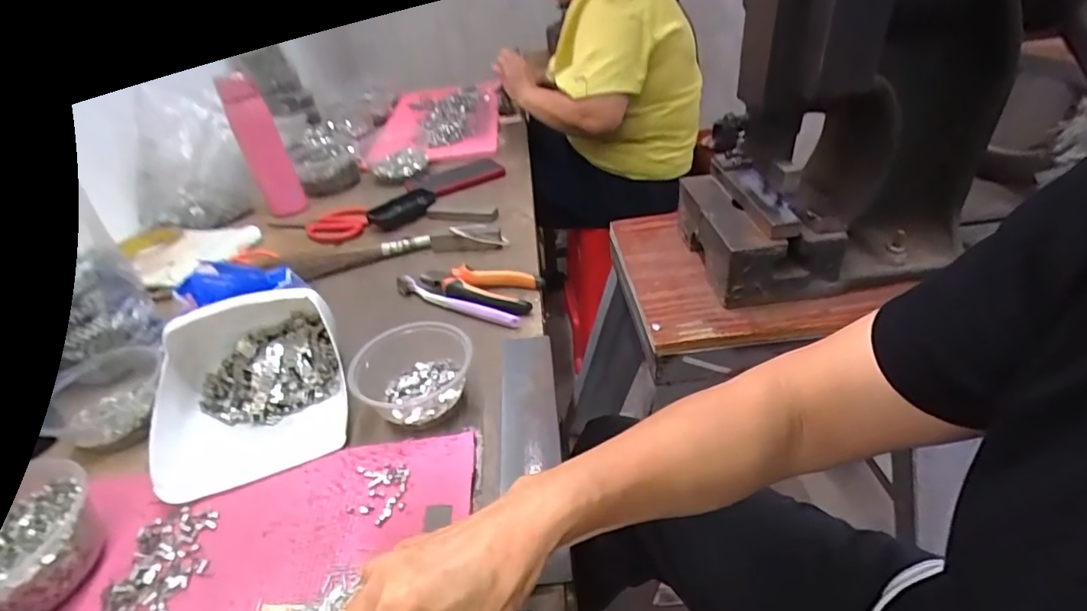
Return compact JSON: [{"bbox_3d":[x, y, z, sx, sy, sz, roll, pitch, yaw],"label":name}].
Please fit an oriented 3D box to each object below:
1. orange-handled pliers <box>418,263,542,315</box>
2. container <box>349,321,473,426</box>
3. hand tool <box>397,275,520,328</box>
[{"bbox_3d":[-0.078,-0.017,0.601,0.144,0.025,0.073,3,37,15],"label":"orange-handled pliers"},{"bbox_3d":[-0.119,0.063,0.469,0.109,0.050,0.089,-17,36,-12],"label":"container"},{"bbox_3d":[-0.105,-0.004,0.591,0.178,0.018,0.016,17,42,31],"label":"hand tool"}]

